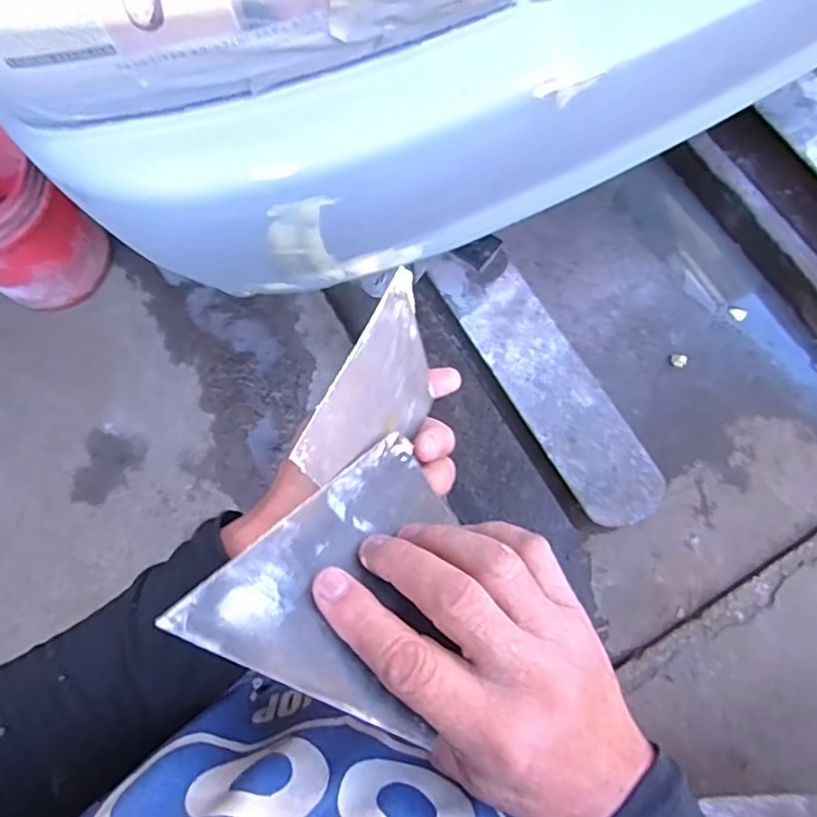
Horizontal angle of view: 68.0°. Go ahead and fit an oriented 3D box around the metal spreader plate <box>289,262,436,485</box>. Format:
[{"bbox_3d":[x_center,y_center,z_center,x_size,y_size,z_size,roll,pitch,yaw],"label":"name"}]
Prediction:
[{"bbox_3d":[-0.013,-0.002,0.312,0.004,0.081,0.118,7,53,27],"label":"metal spreader plate"}]

